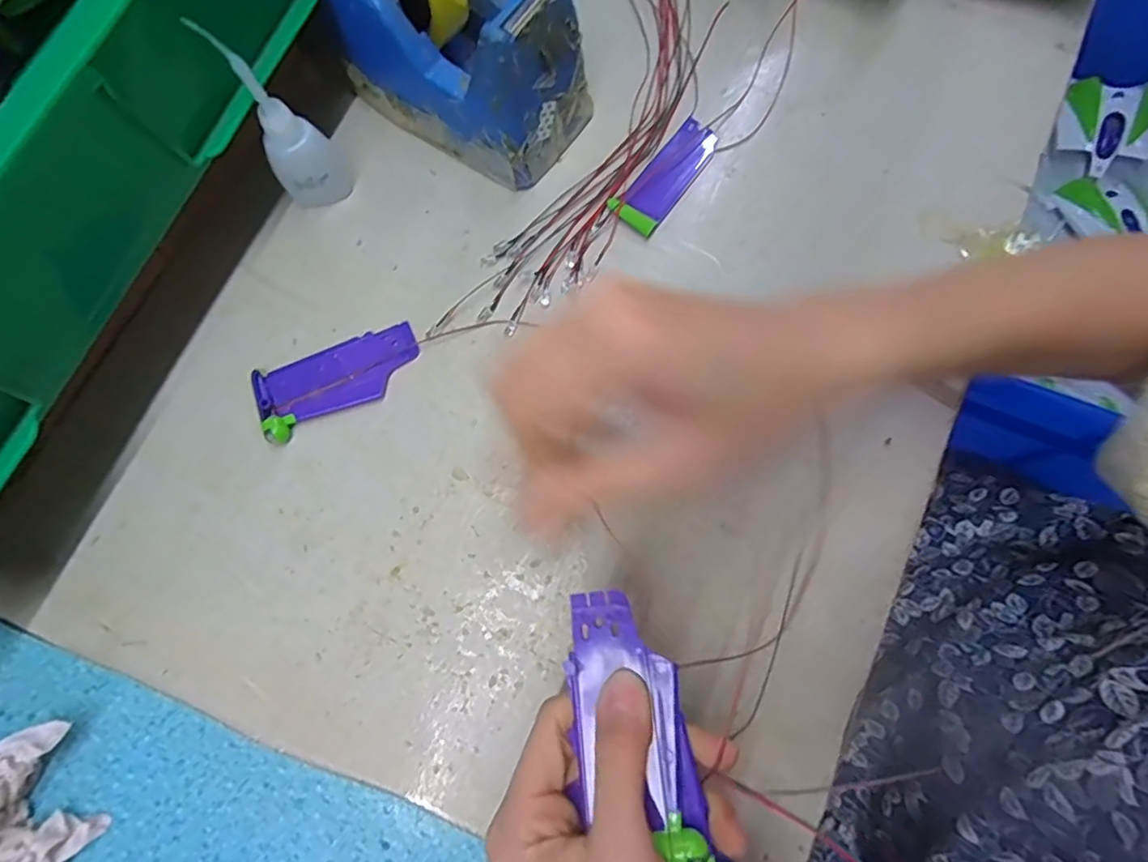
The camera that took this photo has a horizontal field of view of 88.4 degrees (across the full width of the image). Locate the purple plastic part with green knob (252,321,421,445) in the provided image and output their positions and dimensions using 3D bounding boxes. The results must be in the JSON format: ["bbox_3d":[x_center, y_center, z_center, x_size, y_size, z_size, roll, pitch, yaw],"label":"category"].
[{"bbox_3d":[-0.128,-0.028,0.322,0.088,0.009,0.041,-21,79,-4],"label":"purple plastic part with green knob"}]

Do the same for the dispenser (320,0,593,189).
[{"bbox_3d":[-0.078,-0.222,0.306,0.170,0.113,0.073,32,80,6],"label":"dispenser"}]

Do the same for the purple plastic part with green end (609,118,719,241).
[{"bbox_3d":[0.056,-0.151,0.347,0.029,0.004,0.078,38,81,7],"label":"purple plastic part with green end"}]

